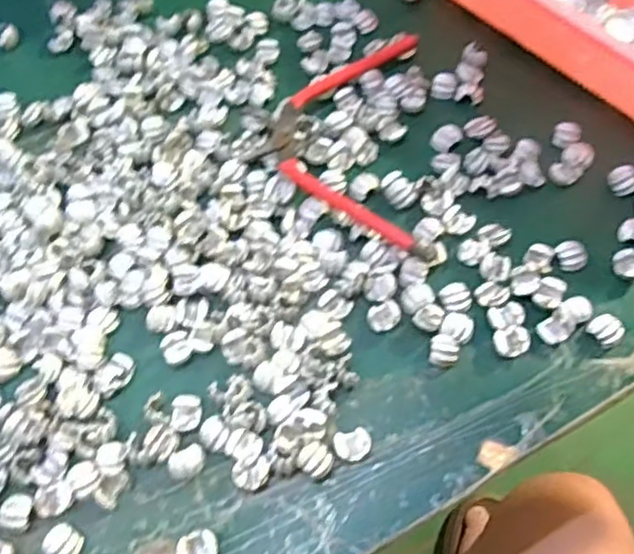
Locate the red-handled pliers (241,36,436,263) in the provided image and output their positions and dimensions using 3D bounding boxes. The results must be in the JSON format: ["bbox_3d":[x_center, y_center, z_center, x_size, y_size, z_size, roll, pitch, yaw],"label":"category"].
[{"bbox_3d":[0.049,-0.092,0.411,0.131,0.012,0.142,33,68,17],"label":"red-handled pliers"}]

